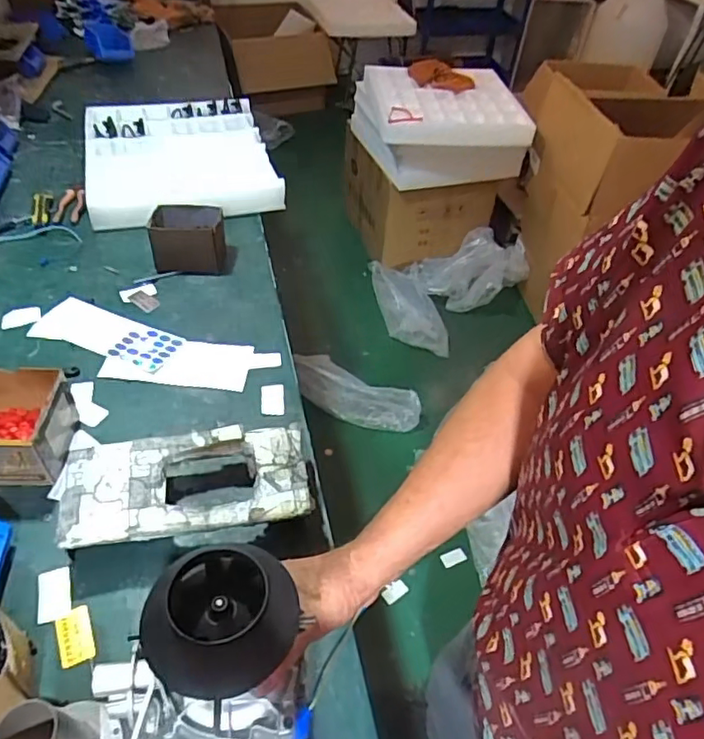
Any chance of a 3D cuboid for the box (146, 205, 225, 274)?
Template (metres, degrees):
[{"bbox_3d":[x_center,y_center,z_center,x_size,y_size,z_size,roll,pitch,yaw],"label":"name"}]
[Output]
[{"bbox_3d":[-0.337,-0.268,1.185,0.145,0.105,0.104,-6,46,-10],"label":"box"}]

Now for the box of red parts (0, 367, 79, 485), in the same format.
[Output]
[{"bbox_3d":[-0.492,0.073,0.809,0.152,0.090,0.148,0,46,-5],"label":"box of red parts"}]

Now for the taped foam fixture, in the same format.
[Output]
[{"bbox_3d":[-0.217,0.161,0.779,0.312,0.064,0.154,-6,47,-11],"label":"taped foam fixture"}]

